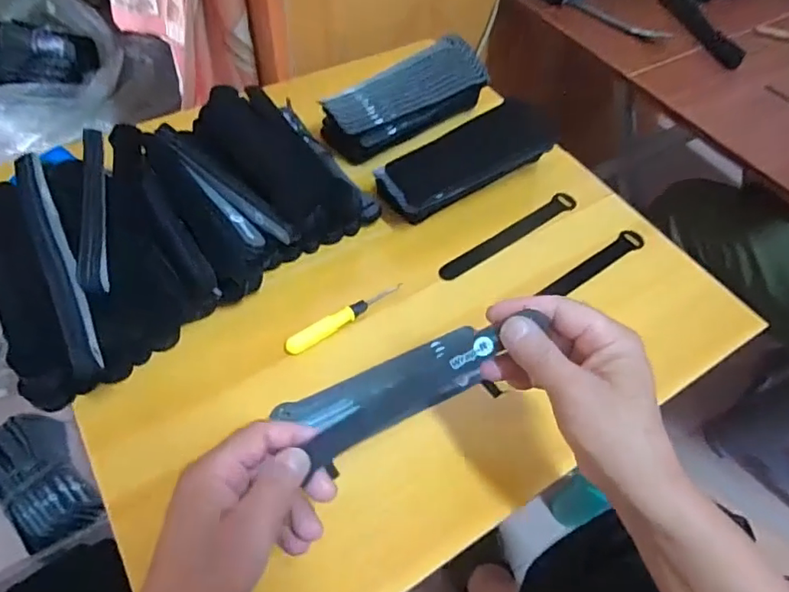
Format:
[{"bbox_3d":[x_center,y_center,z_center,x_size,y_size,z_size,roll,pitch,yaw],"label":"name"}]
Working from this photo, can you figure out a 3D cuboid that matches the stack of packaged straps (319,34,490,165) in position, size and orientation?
[{"bbox_3d":[0.014,-0.229,0.633,0.202,0.078,0.076,-30,62,-23],"label":"stack of packaged straps"}]

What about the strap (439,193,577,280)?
[{"bbox_3d":[0.126,-0.068,0.586,0.192,0.010,0.024,-29,62,-22],"label":"strap"}]

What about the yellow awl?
[{"bbox_3d":[-0.045,0.018,0.500,0.126,0.013,0.015,-31,62,-23],"label":"yellow awl"}]

